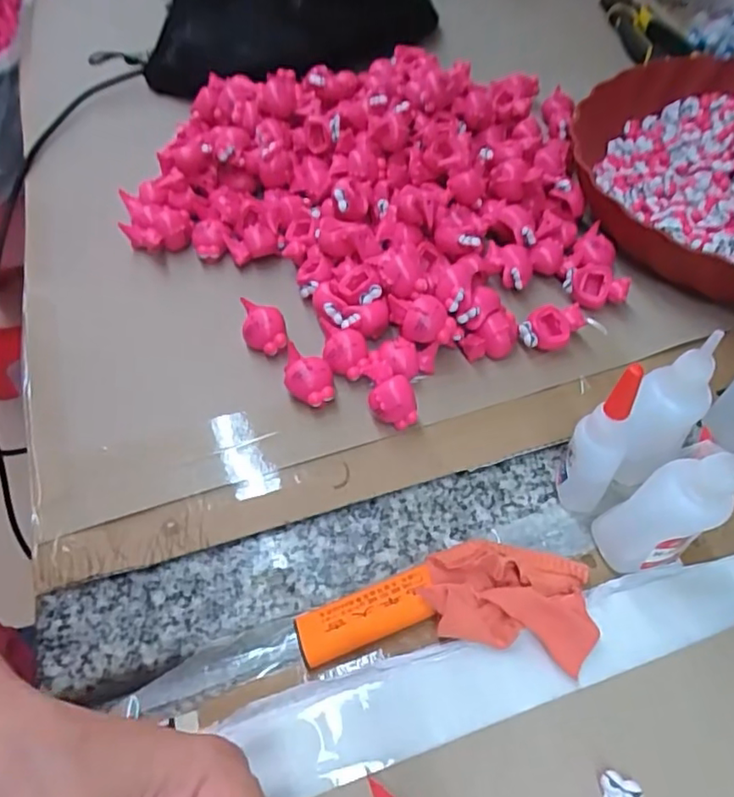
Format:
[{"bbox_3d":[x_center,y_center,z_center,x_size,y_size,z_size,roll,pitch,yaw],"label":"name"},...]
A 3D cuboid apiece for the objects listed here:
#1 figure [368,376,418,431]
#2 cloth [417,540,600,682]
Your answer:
[{"bbox_3d":[0.014,0.003,0.320,0.024,0.026,0.017,-8,52,-5],"label":"figure"},{"bbox_3d":[0.063,0.085,0.265,0.071,0.020,0.046,12,53,11],"label":"cloth"}]

